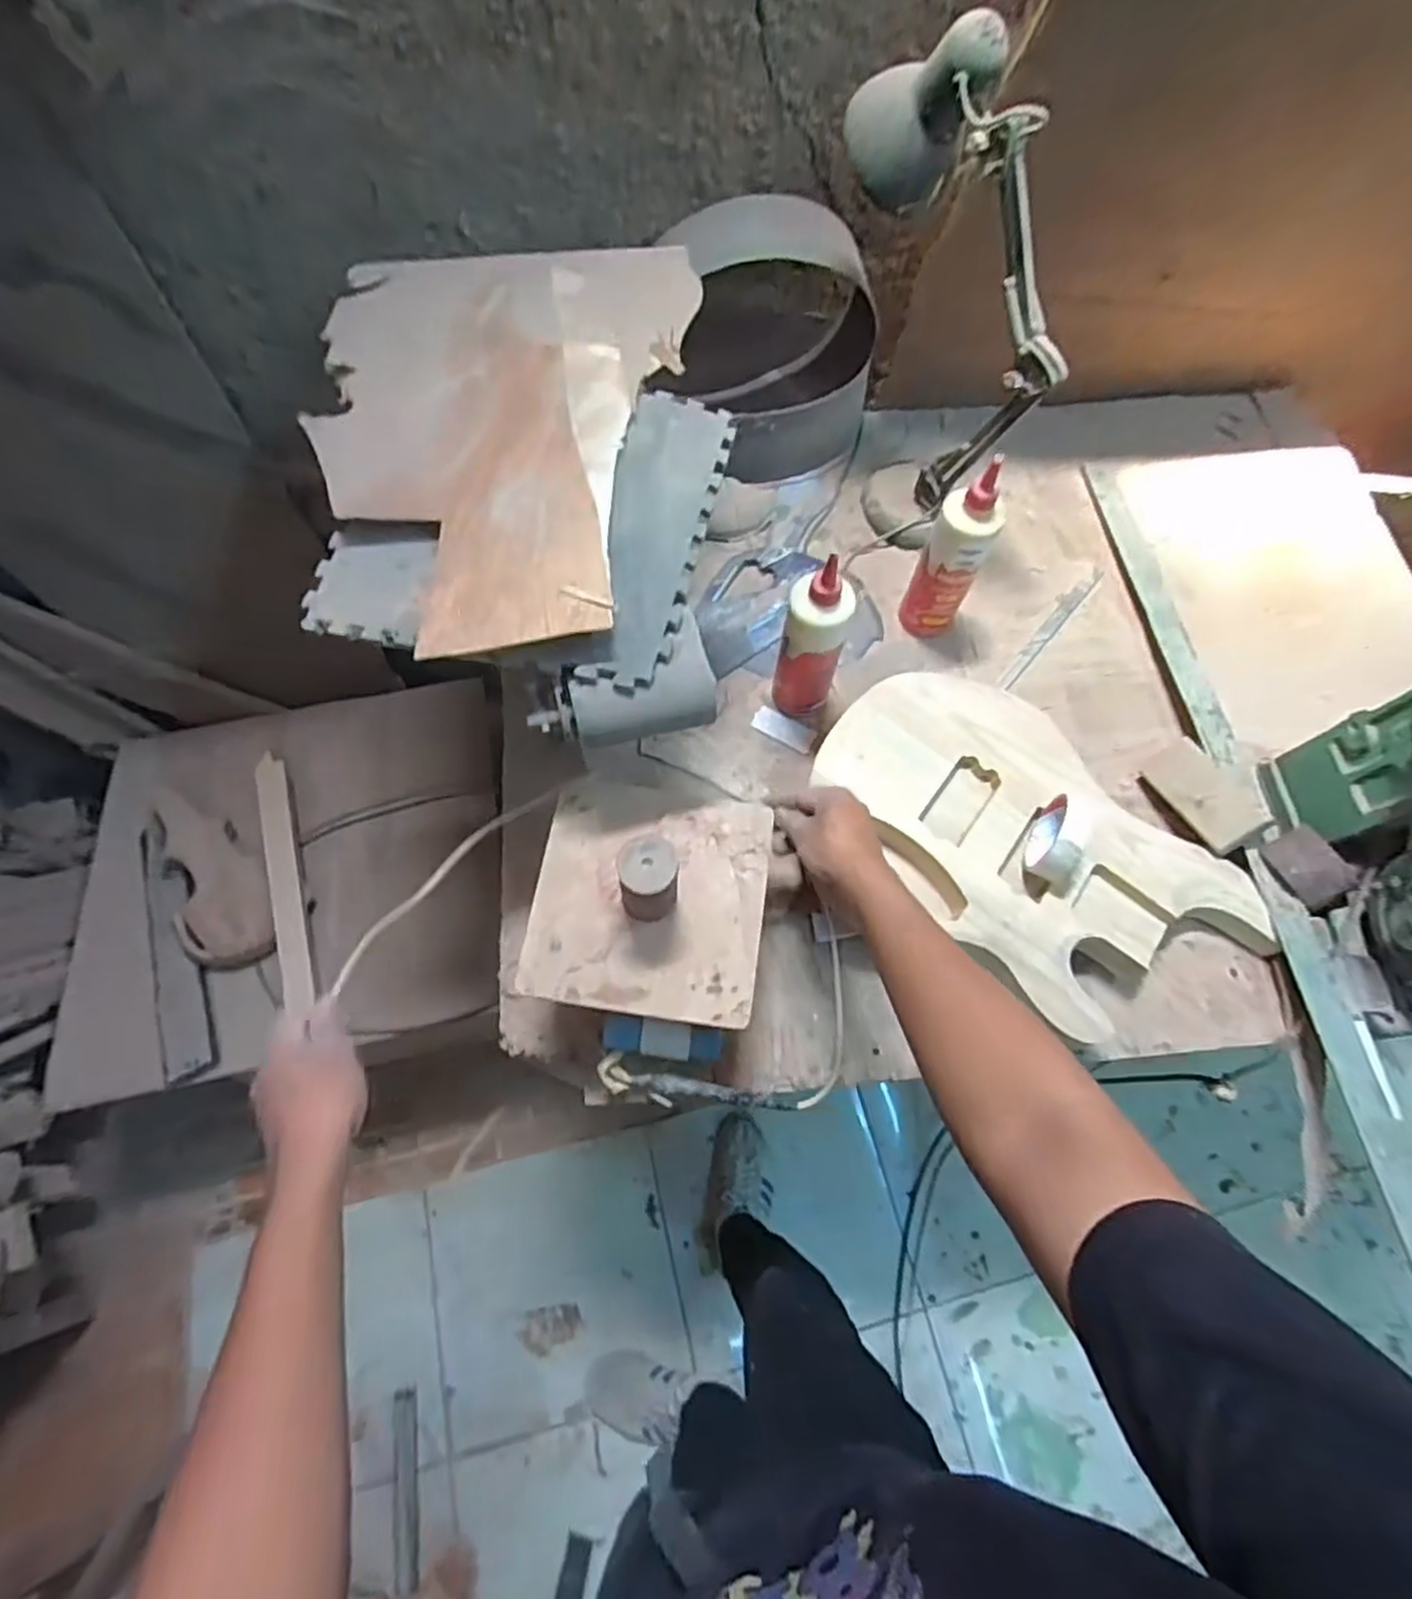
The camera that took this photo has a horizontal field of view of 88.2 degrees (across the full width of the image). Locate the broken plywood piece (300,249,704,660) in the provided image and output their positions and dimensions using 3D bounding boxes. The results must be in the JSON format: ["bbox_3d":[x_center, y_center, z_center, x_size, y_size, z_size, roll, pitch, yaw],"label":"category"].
[{"bbox_3d":[-0.190,-0.332,0.643,0.333,0.015,0.494,0,64,2],"label":"broken plywood piece"}]

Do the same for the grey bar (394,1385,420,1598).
[{"bbox_3d":[-0.447,1.137,1.090,0.036,0.031,0.413,-9,69,-5],"label":"grey bar"}]

